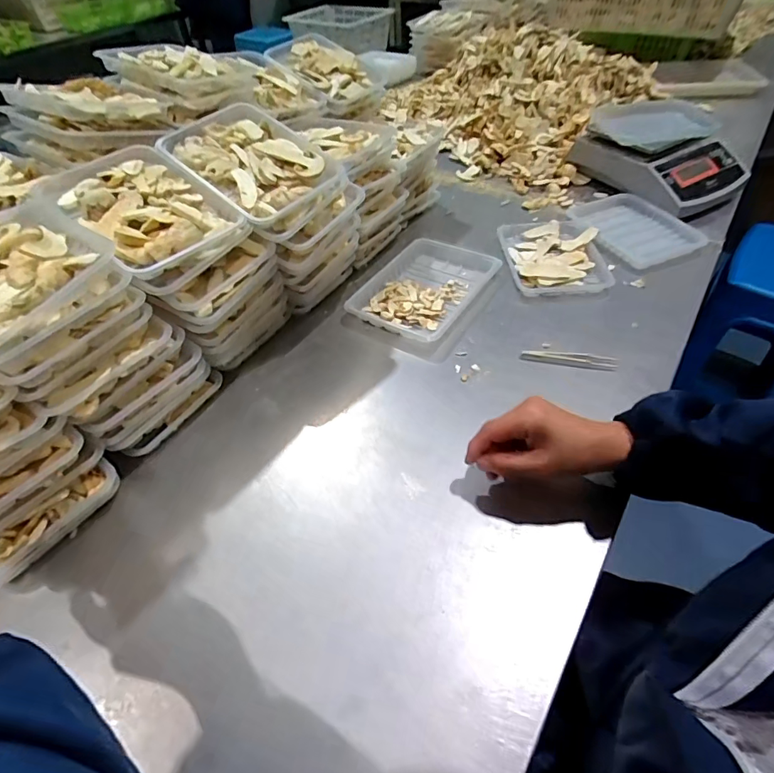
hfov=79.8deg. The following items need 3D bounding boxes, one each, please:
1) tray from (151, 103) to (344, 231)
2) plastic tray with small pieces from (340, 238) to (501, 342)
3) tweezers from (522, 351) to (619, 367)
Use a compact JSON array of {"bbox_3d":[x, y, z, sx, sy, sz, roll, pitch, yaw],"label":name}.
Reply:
[{"bbox_3d":[-0.158,-0.254,0.539,0.180,0.046,0.139,35,66,9],"label":"tray"},{"bbox_3d":[0.053,-0.141,0.678,0.153,0.031,0.202,25,54,21],"label":"plastic tray with small pieces"},{"bbox_3d":[0.228,-0.037,0.576,0.112,0.008,0.013,8,49,8],"label":"tweezers"}]

